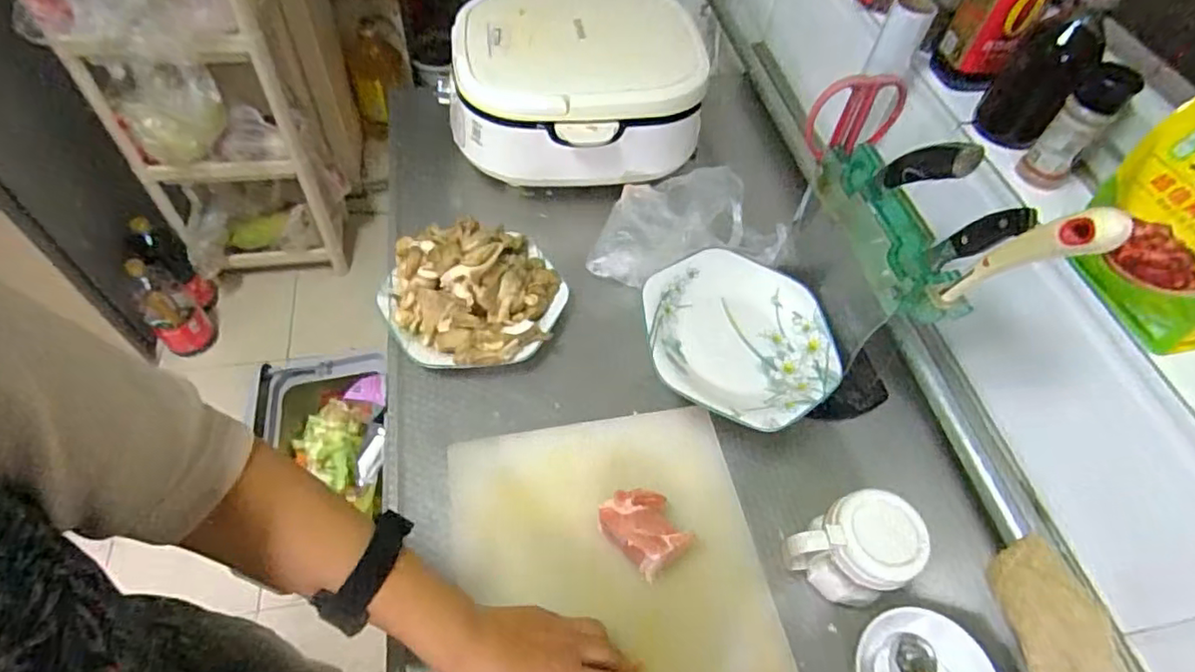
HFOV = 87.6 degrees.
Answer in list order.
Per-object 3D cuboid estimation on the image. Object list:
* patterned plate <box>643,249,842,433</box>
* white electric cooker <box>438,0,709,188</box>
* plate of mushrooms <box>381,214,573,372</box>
[{"bbox_3d":[0.147,0.000,0.638,0.200,0.045,0.197,2,55,-4],"label":"patterned plate"},{"bbox_3d":[-0.035,-0.339,0.832,0.321,0.144,0.264,1,55,-4],"label":"white electric cooker"},{"bbox_3d":[-0.136,-0.051,0.694,0.200,0.109,0.180,-17,58,-16],"label":"plate of mushrooms"}]

